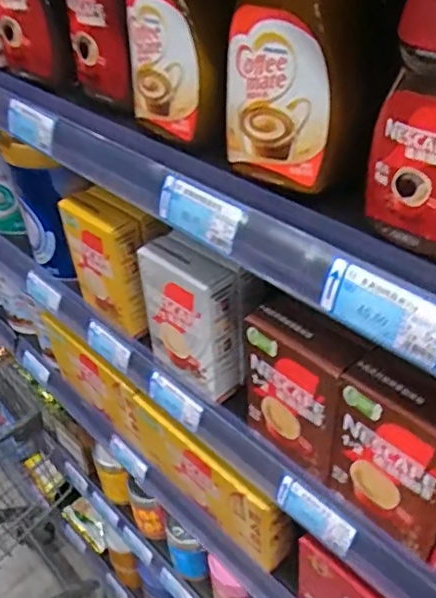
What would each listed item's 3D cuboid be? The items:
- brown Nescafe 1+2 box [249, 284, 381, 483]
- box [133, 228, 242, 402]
[{"bbox_3d":[0.068,0.076,0.522,0.036,0.145,0.107,-33,47,-29],"label":"brown Nescafe 1+2 box"},{"bbox_3d":[-0.029,0.017,0.616,0.051,0.147,0.108,-34,47,-30],"label":"box"}]

